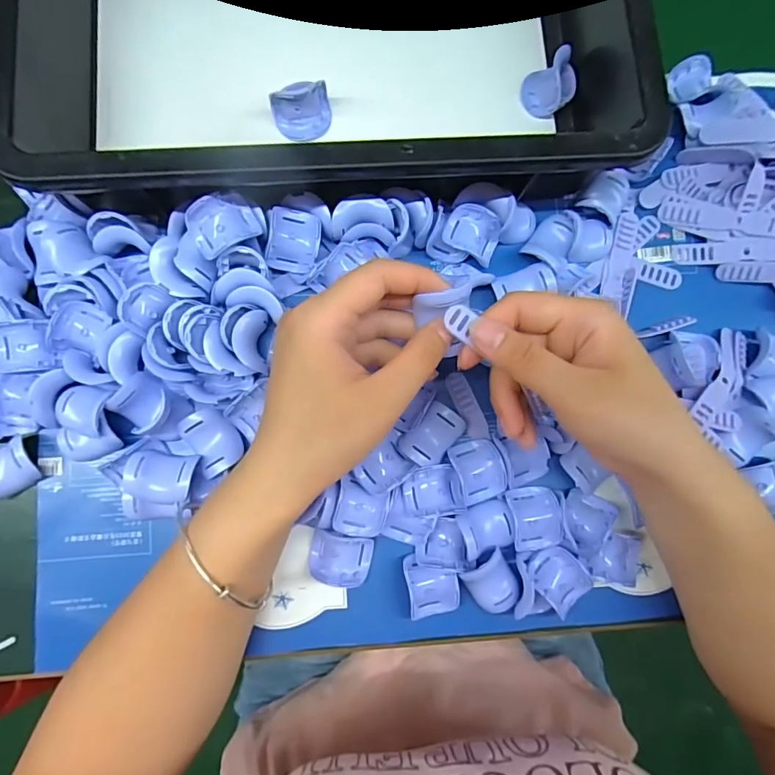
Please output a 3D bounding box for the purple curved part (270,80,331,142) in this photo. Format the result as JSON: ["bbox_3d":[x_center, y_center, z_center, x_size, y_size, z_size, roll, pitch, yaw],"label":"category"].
[{"bbox_3d":[-0.054,-0.178,0.313,0.037,0.029,0.022,-21,84,-5],"label":"purple curved part"}]

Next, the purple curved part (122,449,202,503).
[{"bbox_3d":[-0.132,0.052,0.285,0.038,0.018,0.027,7,82,-2],"label":"purple curved part"}]

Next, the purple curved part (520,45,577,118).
[{"bbox_3d":[0.109,-0.204,0.322,0.032,0.024,0.034,0,82,-3],"label":"purple curved part"}]

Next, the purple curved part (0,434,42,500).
[{"bbox_3d":[-0.229,0.050,0.291,0.038,0.020,0.029,-24,84,-6],"label":"purple curved part"}]

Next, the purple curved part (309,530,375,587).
[{"bbox_3d":[-0.029,0.104,0.295,0.037,0.016,0.029,10,82,-1],"label":"purple curved part"}]

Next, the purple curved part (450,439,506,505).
[{"bbox_3d":[0.057,0.052,0.302,0.028,0.011,0.037,-19,84,-5],"label":"purple curved part"}]

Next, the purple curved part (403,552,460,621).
[{"bbox_3d":[0.028,0.121,0.293,0.030,0.010,0.038,-9,86,-4],"label":"purple curved part"}]

